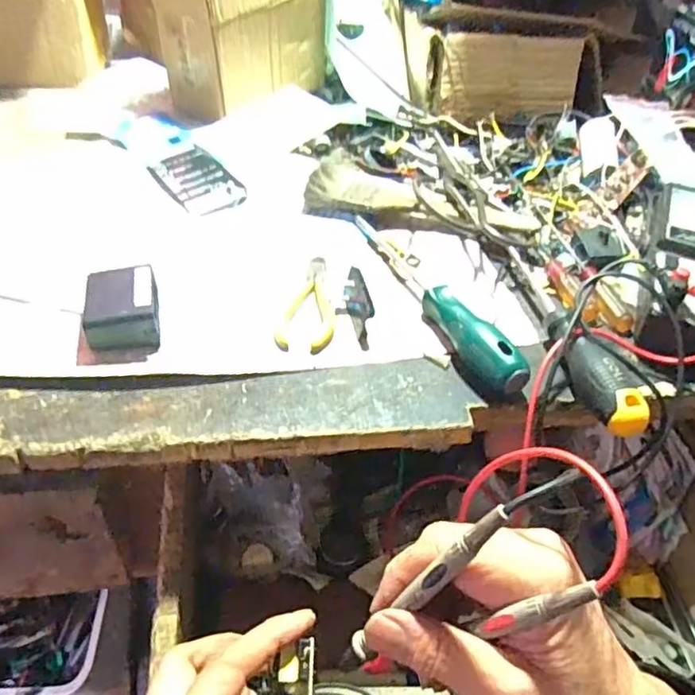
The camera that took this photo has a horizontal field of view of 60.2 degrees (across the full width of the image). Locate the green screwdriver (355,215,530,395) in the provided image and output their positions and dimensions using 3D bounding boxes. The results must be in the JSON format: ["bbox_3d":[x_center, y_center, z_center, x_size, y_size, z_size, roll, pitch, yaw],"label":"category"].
[{"bbox_3d":[0.057,-0.044,0.421,0.025,0.027,0.208,-14,47,-18],"label":"green screwdriver"}]

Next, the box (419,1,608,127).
[{"bbox_3d":[0.161,-0.268,0.592,0.189,0.093,0.055,4,42,-4],"label":"box"}]

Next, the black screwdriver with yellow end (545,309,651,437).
[{"bbox_3d":[0.150,0.015,0.363,0.024,0.030,0.092,-6,45,-10],"label":"black screwdriver with yellow end"}]

